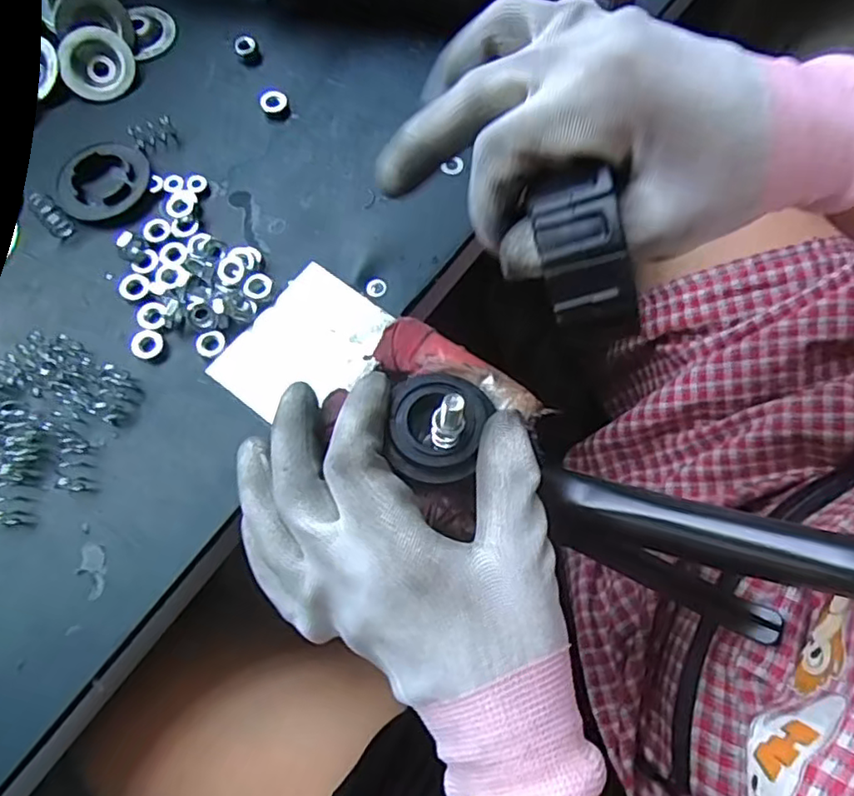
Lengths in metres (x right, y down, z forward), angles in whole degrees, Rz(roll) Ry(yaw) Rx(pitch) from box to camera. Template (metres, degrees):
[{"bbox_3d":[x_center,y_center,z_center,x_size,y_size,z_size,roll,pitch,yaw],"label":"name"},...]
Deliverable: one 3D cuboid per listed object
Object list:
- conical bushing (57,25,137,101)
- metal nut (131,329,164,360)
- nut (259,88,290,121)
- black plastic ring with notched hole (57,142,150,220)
[{"bbox_3d":[-0.180,-0.183,0.339,0.039,0.005,0.037,0,92,-6],"label":"conical bushing"},{"bbox_3d":[-0.129,-0.025,0.286,0.013,0.006,0.014,0,71,-1],"label":"metal nut"},{"bbox_3d":[-0.082,-0.158,0.334,0.015,0.006,0.015,-8,71,-4],"label":"nut"},{"bbox_3d":[-0.163,-0.110,0.314,0.039,0.005,0.046,21,72,6],"label":"black plastic ring with notched hole"}]

